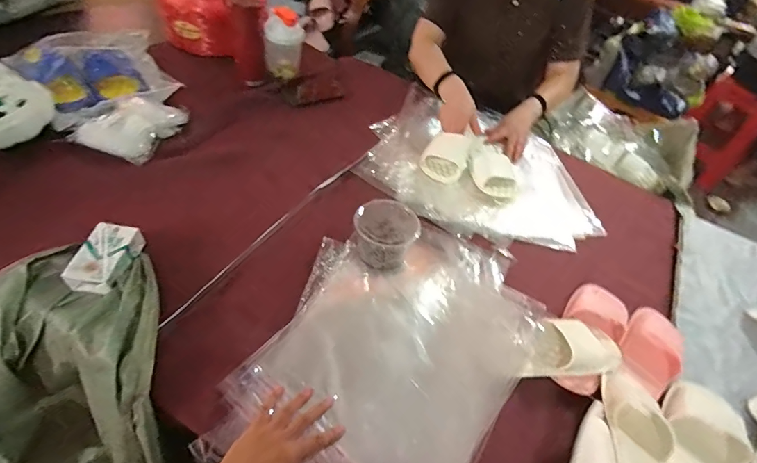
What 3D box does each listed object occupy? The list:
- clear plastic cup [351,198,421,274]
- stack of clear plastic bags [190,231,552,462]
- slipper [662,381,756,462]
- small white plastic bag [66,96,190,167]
[{"bbox_3d":[0.010,0.006,0.730,0.113,0.079,0.103,6,49,-7],"label":"clear plastic cup"},{"bbox_3d":[0.022,0.179,0.610,0.357,0.030,0.505,28,55,16],"label":"stack of clear plastic bags"},{"bbox_3d":[0.466,0.315,0.580,0.101,0.057,0.213,41,54,22],"label":"slipper"},{"bbox_3d":[-0.517,-0.225,0.859,0.123,0.058,0.198,20,50,7],"label":"small white plastic bag"}]

